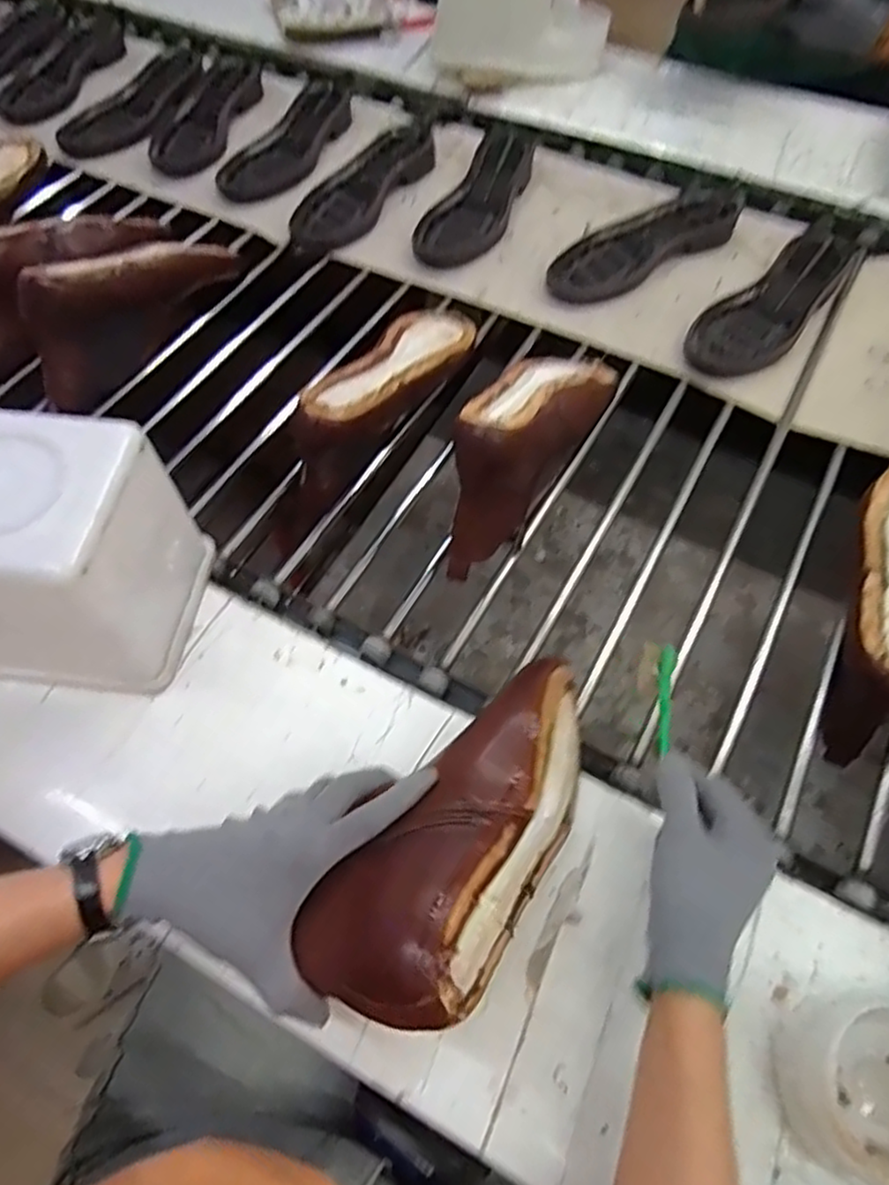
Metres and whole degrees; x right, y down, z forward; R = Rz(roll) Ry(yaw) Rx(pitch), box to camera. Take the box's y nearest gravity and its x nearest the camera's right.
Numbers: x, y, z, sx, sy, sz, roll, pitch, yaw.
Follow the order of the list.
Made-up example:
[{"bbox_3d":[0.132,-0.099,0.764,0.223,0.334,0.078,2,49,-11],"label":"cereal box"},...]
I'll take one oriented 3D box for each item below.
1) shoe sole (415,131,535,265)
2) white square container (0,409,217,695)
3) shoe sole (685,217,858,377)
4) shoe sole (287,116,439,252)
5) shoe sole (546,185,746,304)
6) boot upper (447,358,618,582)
[{"bbox_3d":[0.048,-0.525,0.914,0.096,0.029,0.275,19,62,11],"label":"shoe sole"},{"bbox_3d":[-0.280,-0.021,0.507,0.156,0.172,0.128,3,60,2],"label":"white square container"},{"bbox_3d":[0.380,-0.338,0.800,0.097,0.037,0.277,37,67,20],"label":"shoe sole"},{"bbox_3d":[-0.106,-0.551,0.924,0.105,0.031,0.266,24,63,13],"label":"shoe sole"},{"bbox_3d":[0.252,-0.440,0.863,0.297,0.037,0.101,-30,64,-16],"label":"shoe sole"},{"bbox_3d":[0.073,-0.151,0.641,0.083,0.103,0.272,27,64,15],"label":"boot upper"}]

